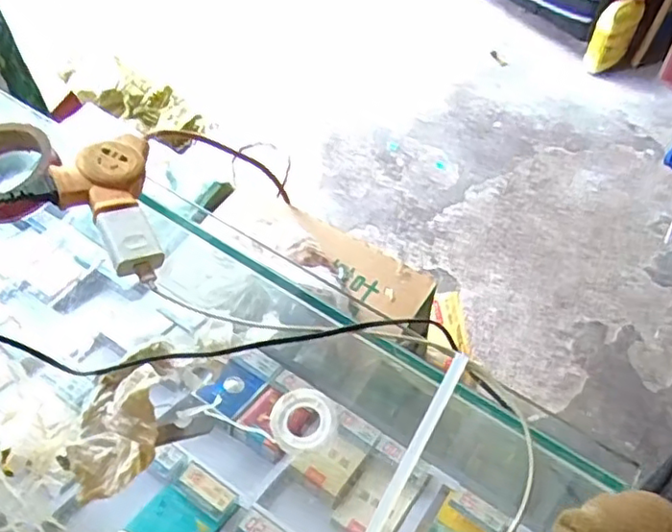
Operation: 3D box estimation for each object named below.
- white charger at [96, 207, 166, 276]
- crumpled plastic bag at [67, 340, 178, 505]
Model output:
[{"bbox_3d":[-0.172,-0.022,0.520,0.038,0.019,0.057,-24,60,-12],"label":"white charger"},{"bbox_3d":[-0.156,0.106,0.454,0.057,0.032,0.113,1,58,3],"label":"crumpled plastic bag"}]

